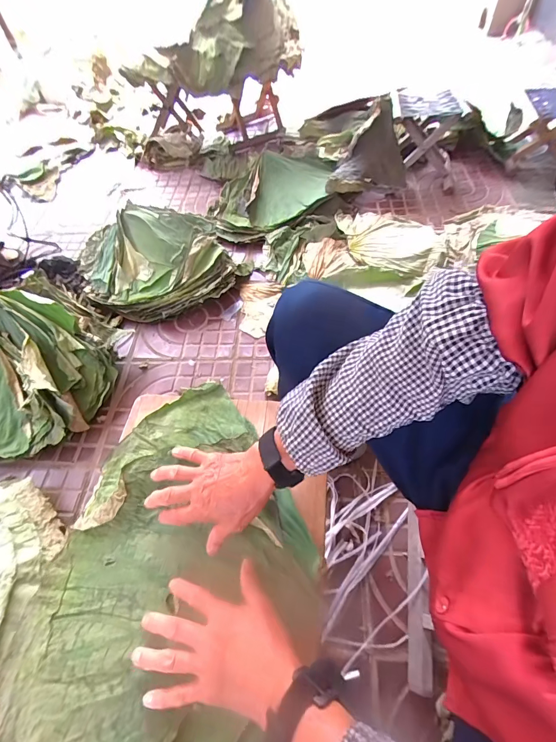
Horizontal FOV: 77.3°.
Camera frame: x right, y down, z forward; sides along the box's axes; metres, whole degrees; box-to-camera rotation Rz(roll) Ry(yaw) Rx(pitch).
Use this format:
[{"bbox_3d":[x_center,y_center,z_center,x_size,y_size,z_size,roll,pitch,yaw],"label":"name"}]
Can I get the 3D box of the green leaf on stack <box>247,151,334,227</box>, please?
[{"bbox_3d":[0.052,-0.682,1.248,0.232,0.100,0.385,10,58,12],"label":"green leaf on stack"}]

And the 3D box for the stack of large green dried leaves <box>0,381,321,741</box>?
[{"bbox_3d":[-0.118,0.245,0.434,0.323,0.051,0.499,9,59,9],"label":"stack of large green dried leaves"}]

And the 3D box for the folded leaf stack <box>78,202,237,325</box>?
[{"bbox_3d":[-0.379,-0.336,1.066,0.436,0.194,0.339,-17,56,-6],"label":"folded leaf stack"}]

